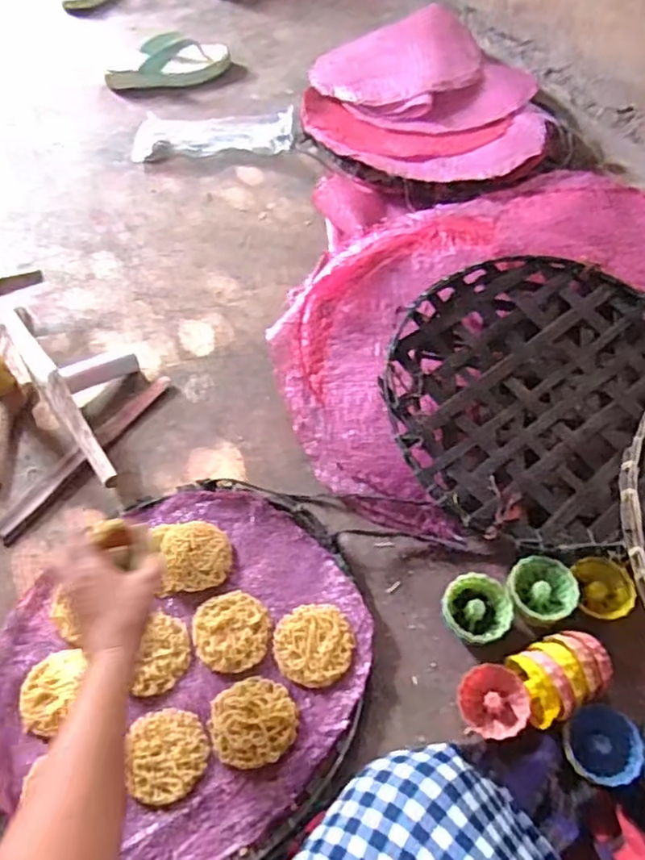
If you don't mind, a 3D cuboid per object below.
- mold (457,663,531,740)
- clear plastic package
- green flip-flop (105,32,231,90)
[{"bbox_3d":[0.158,0.249,0.580,0.063,0.023,0.058,1,56,-1],"label":"mold"},{"bbox_3d":[-0.182,-0.496,1.060,0.270,0.033,0.098,-1,56,-2],"label":"clear plastic package"},{"bbox_3d":[-0.292,-0.693,1.192,0.235,0.049,0.097,-10,57,-8],"label":"green flip-flop"}]

